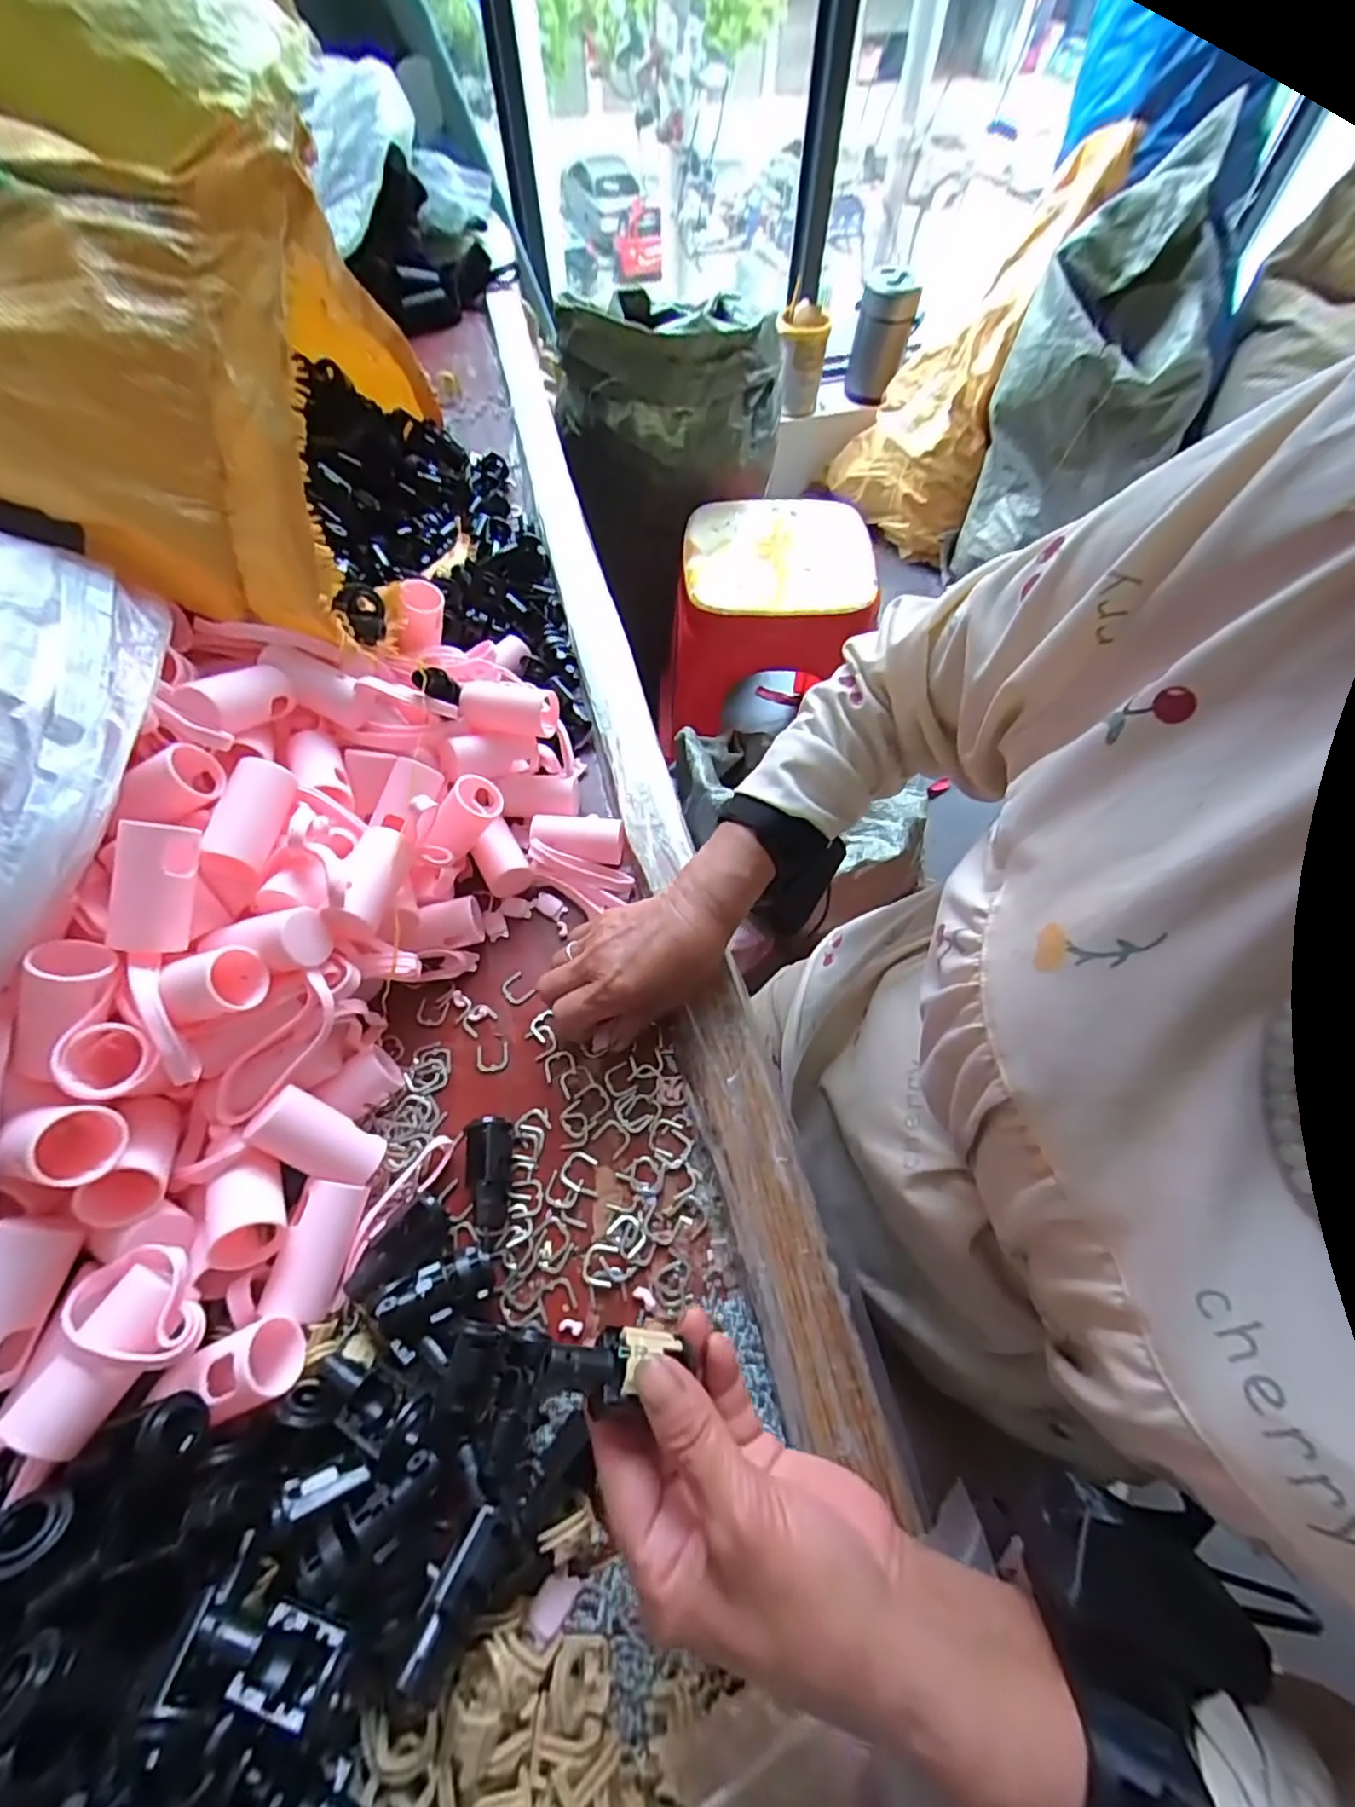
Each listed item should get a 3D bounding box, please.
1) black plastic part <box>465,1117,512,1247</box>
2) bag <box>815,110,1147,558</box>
[{"bbox_3d":[-0.104,0.150,0.341,0.028,0.023,0.059,-7,61,-4],"label":"black plastic part"},{"bbox_3d":[0.564,-1.153,1.388,0.398,0.644,0.207,27,64,14],"label":"bag"}]

